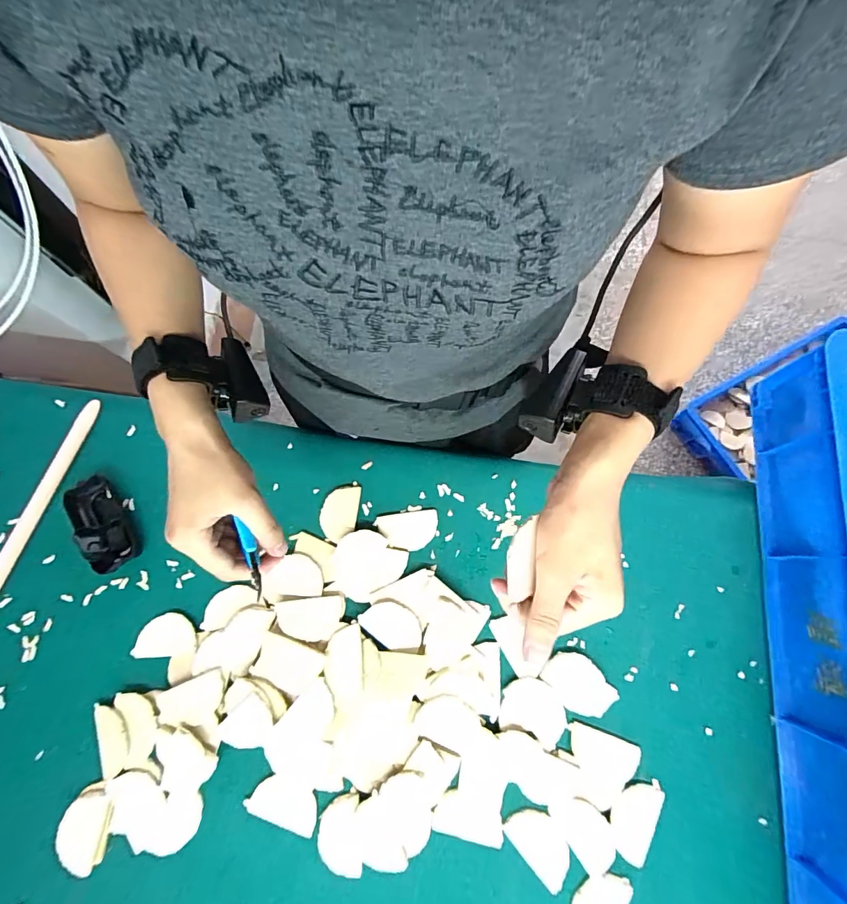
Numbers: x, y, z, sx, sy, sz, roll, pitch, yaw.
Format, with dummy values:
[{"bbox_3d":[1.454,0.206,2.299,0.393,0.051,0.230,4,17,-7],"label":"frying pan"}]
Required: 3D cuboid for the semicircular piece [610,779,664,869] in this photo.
[{"bbox_3d":[0.209,0.364,0.413,0.044,0.005,0.072,26,79,7],"label":"semicircular piece"}]

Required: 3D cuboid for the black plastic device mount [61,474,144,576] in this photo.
[{"bbox_3d":[-0.373,0.083,0.484,0.052,0.028,0.108,-32,79,-6],"label":"black plastic device mount"}]

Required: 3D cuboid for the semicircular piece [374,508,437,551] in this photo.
[{"bbox_3d":[-0.018,0.092,0.484,0.070,0.010,0.043,-7,77,-1],"label":"semicircular piece"}]

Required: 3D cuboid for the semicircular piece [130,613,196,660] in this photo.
[{"bbox_3d":[-0.285,0.203,0.460,0.066,0.005,0.044,-4,77,0],"label":"semicircular piece"}]

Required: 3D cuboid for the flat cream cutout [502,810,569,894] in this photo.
[{"bbox_3d":[0.116,0.387,0.411,0.043,0.004,0.070,-43,78,-1],"label":"flat cream cutout"}]

